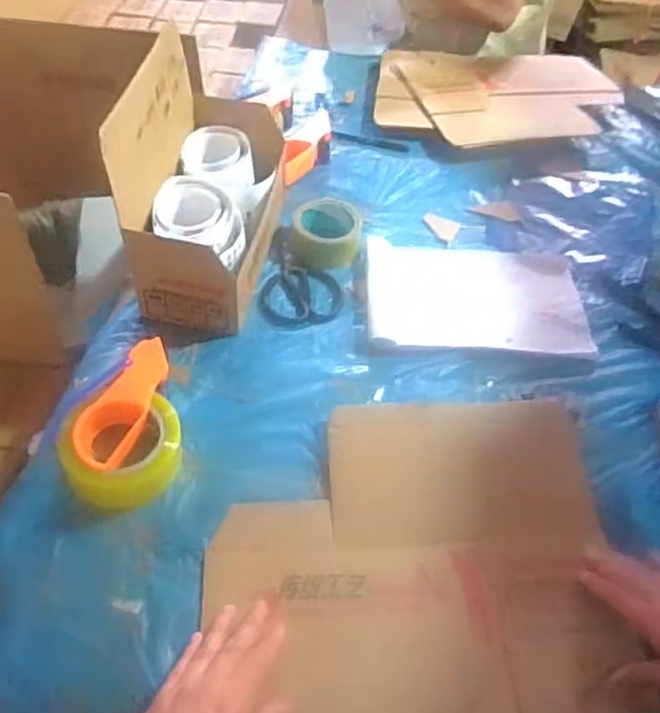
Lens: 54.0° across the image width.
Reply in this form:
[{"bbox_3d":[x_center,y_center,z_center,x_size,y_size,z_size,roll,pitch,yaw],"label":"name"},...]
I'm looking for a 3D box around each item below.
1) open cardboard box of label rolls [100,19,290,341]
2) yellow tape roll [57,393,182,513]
[{"bbox_3d":[-0.138,-0.221,0.780,0.128,0.246,0.301,7,50,3],"label":"open cardboard box of label rolls"},{"bbox_3d":[-0.201,0.097,0.630,0.108,0.059,0.098,-3,50,-5],"label":"yellow tape roll"}]

